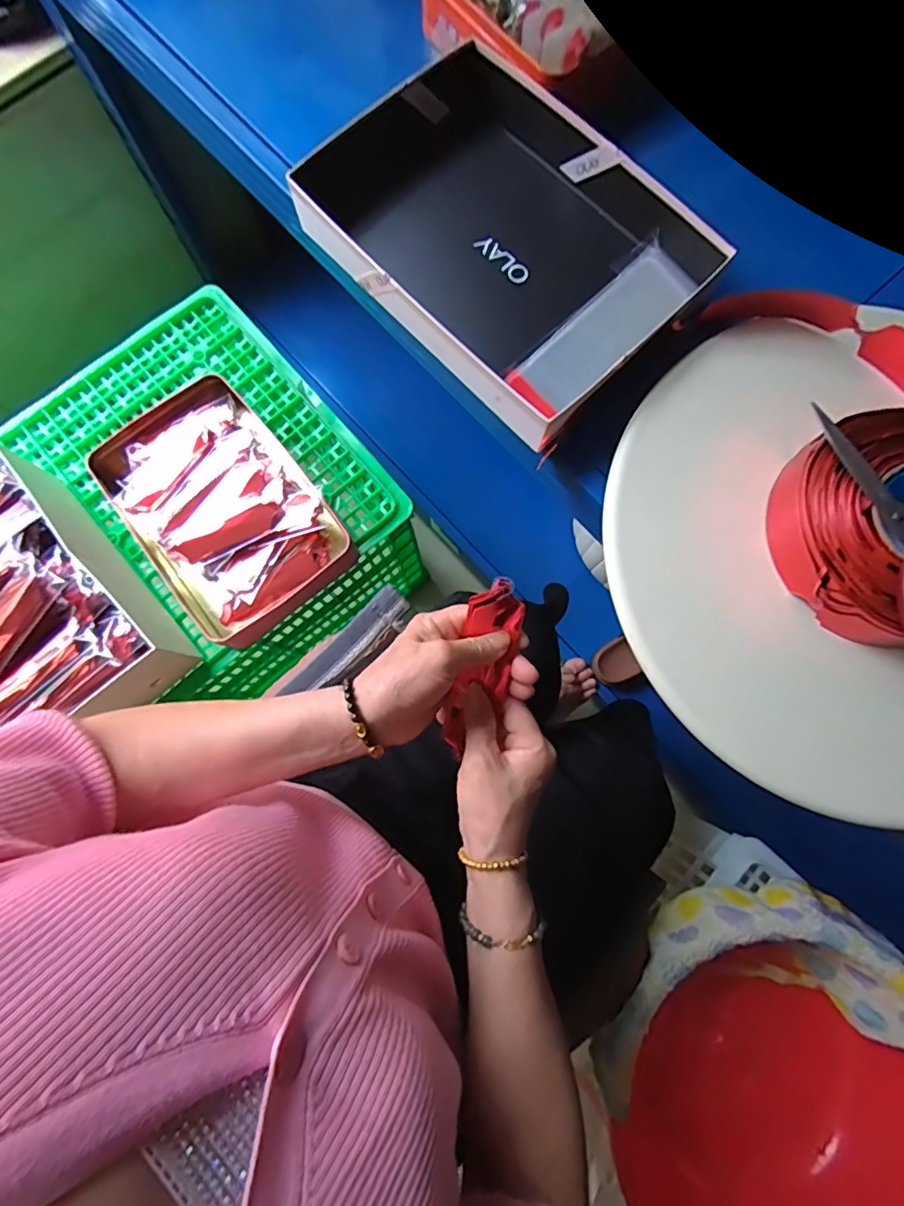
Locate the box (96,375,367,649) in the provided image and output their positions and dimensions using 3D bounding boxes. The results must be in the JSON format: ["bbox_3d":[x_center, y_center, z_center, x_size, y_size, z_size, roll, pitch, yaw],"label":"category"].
[{"bbox_3d":[-0.289,-0.114,0.650,0.221,0.066,0.312,-39,82,-7],"label":"box"}]

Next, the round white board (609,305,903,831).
[{"bbox_3d":[0.305,-0.035,0.392,0.349,0.033,0.394,-36,81,-2],"label":"round white board"}]

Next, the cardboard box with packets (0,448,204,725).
[{"bbox_3d":[-0.498,0.001,0.596,0.228,0.106,0.316,-40,82,-7],"label":"cardboard box with packets"}]

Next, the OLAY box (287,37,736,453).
[{"bbox_3d":[0.049,-0.314,0.452,0.312,0.059,0.236,44,83,7],"label":"OLAY box"}]

